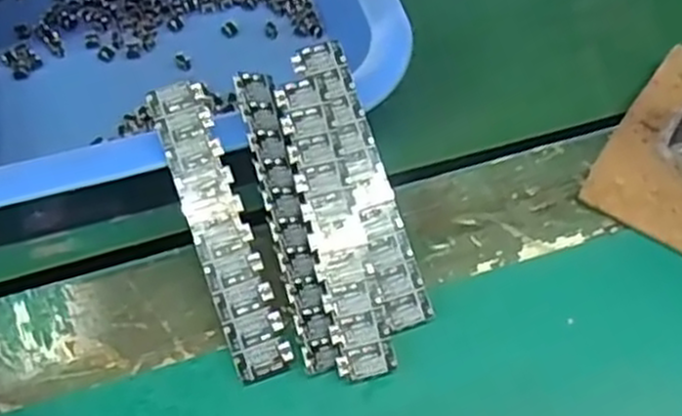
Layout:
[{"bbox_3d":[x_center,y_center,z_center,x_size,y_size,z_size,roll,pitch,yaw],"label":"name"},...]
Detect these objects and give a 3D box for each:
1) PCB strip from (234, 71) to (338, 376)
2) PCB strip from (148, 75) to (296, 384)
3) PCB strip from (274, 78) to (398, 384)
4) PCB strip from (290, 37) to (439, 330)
[{"bbox_3d":[-0.020,0.003,0.268,0.015,0.004,0.109,-7,76,-31],"label":"PCB strip"},{"bbox_3d":[-0.043,0.007,0.269,0.020,0.004,0.108,-19,82,-10],"label":"PCB strip"},{"bbox_3d":[-0.003,0.006,0.270,0.018,0.004,0.108,-13,79,-7],"label":"PCB strip"},{"bbox_3d":[0.008,-0.010,0.276,0.018,0.005,0.109,-17,81,-9],"label":"PCB strip"}]

